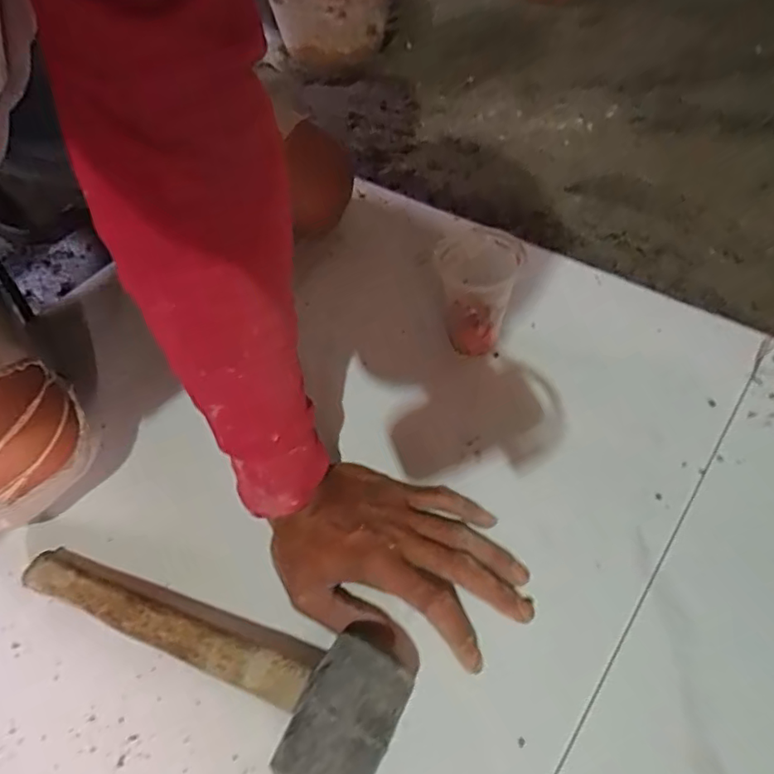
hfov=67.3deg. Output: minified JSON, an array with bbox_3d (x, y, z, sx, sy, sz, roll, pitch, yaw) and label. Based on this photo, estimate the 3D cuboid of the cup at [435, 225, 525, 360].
[{"bbox_3d":[0.077,-0.082,0.504,0.068,0.086,0.079,3,54,8],"label":"cup"}]

